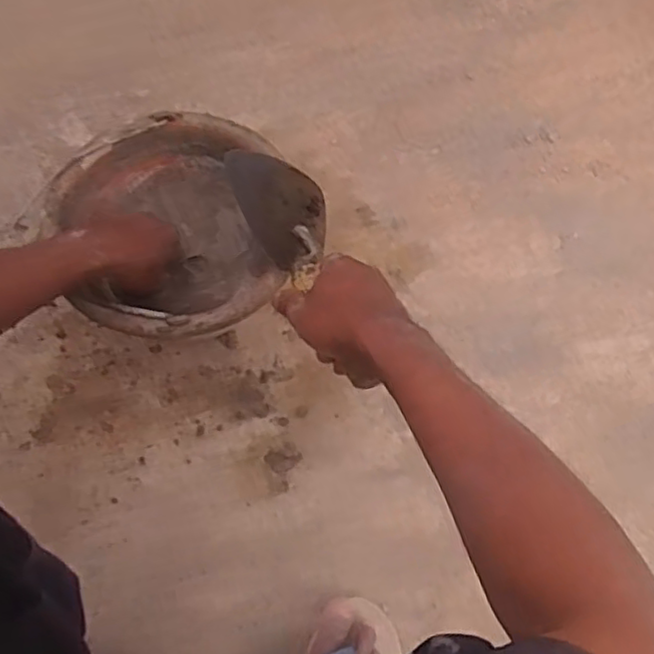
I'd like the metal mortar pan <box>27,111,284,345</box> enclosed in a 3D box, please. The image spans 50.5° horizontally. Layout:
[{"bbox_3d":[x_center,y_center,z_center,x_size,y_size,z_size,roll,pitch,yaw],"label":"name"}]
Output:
[{"bbox_3d":[-0.157,-0.095,0.725,0.224,0.079,0.243,1,68,-2],"label":"metal mortar pan"}]

